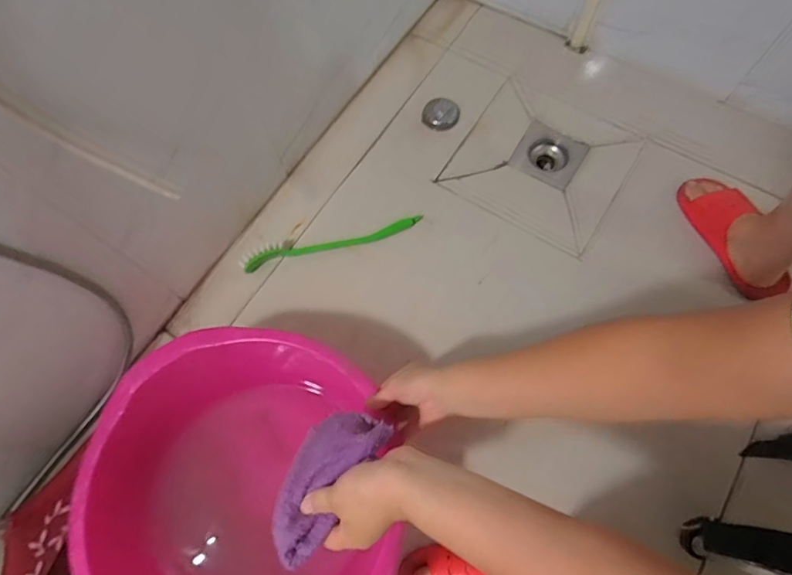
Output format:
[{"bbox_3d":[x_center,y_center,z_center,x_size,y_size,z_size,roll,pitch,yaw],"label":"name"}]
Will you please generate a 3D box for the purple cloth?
[{"bbox_3d":[-0.069,0.183,0.467,0.066,0.034,0.152,28,57,11],"label":"purple cloth"}]

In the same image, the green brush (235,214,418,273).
[{"bbox_3d":[-0.116,-0.084,0.896,0.332,0.050,0.029,-16,68,-4],"label":"green brush"}]

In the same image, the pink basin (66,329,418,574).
[{"bbox_3d":[-0.193,0.275,0.653,0.364,0.211,0.386,0,66,0],"label":"pink basin"}]

